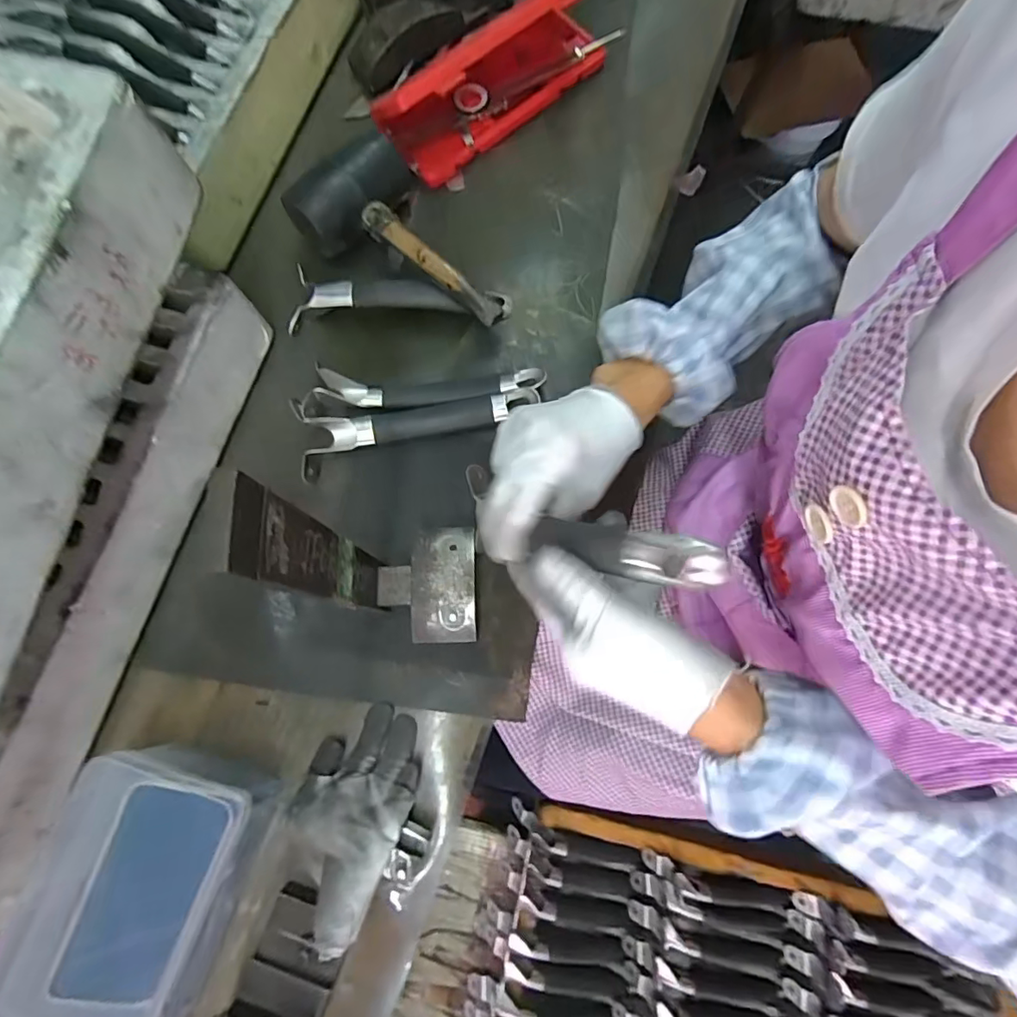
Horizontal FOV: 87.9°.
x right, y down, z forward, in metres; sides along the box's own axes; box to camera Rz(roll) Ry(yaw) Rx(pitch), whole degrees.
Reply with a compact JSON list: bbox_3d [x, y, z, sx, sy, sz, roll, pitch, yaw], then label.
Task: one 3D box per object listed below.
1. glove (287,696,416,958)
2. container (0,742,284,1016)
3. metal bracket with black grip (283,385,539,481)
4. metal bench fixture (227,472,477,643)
[{"bbox_3d":[-0.120,0.225,0.396,0.089,0.073,0.137,22,78,7],"label":"glove"},{"bbox_3d":[-0.266,0.276,0.380,0.117,0.082,0.181,19,78,6],"label":"container"},{"bbox_3d":[-0.080,-0.074,0.476,0.210,0.033,0.062,-9,77,0],"label":"metal bracket with black grip"},{"bbox_3d":[-0.067,0.036,0.321,0.074,0.220,0.087,-2,77,1],"label":"metal bench fixture"}]

